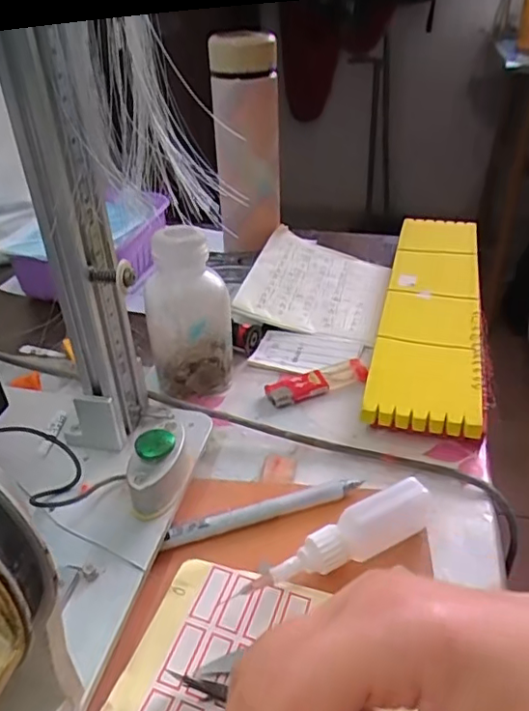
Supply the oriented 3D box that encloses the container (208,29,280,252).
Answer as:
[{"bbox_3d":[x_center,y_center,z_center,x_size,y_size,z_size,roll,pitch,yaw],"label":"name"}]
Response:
[{"bbox_3d":[-0.017,-0.194,0.548,0.065,0.199,0.067,1,36,-1],"label":"container"}]

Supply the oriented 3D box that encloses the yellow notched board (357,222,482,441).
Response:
[{"bbox_3d":[0.147,-0.047,0.506,0.080,0.016,0.313,9,40,13],"label":"yellow notched board"}]

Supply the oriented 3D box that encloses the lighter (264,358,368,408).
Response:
[{"bbox_3d":[0.041,0.019,0.456,0.081,0.012,0.025,-11,38,-18],"label":"lighter"}]

